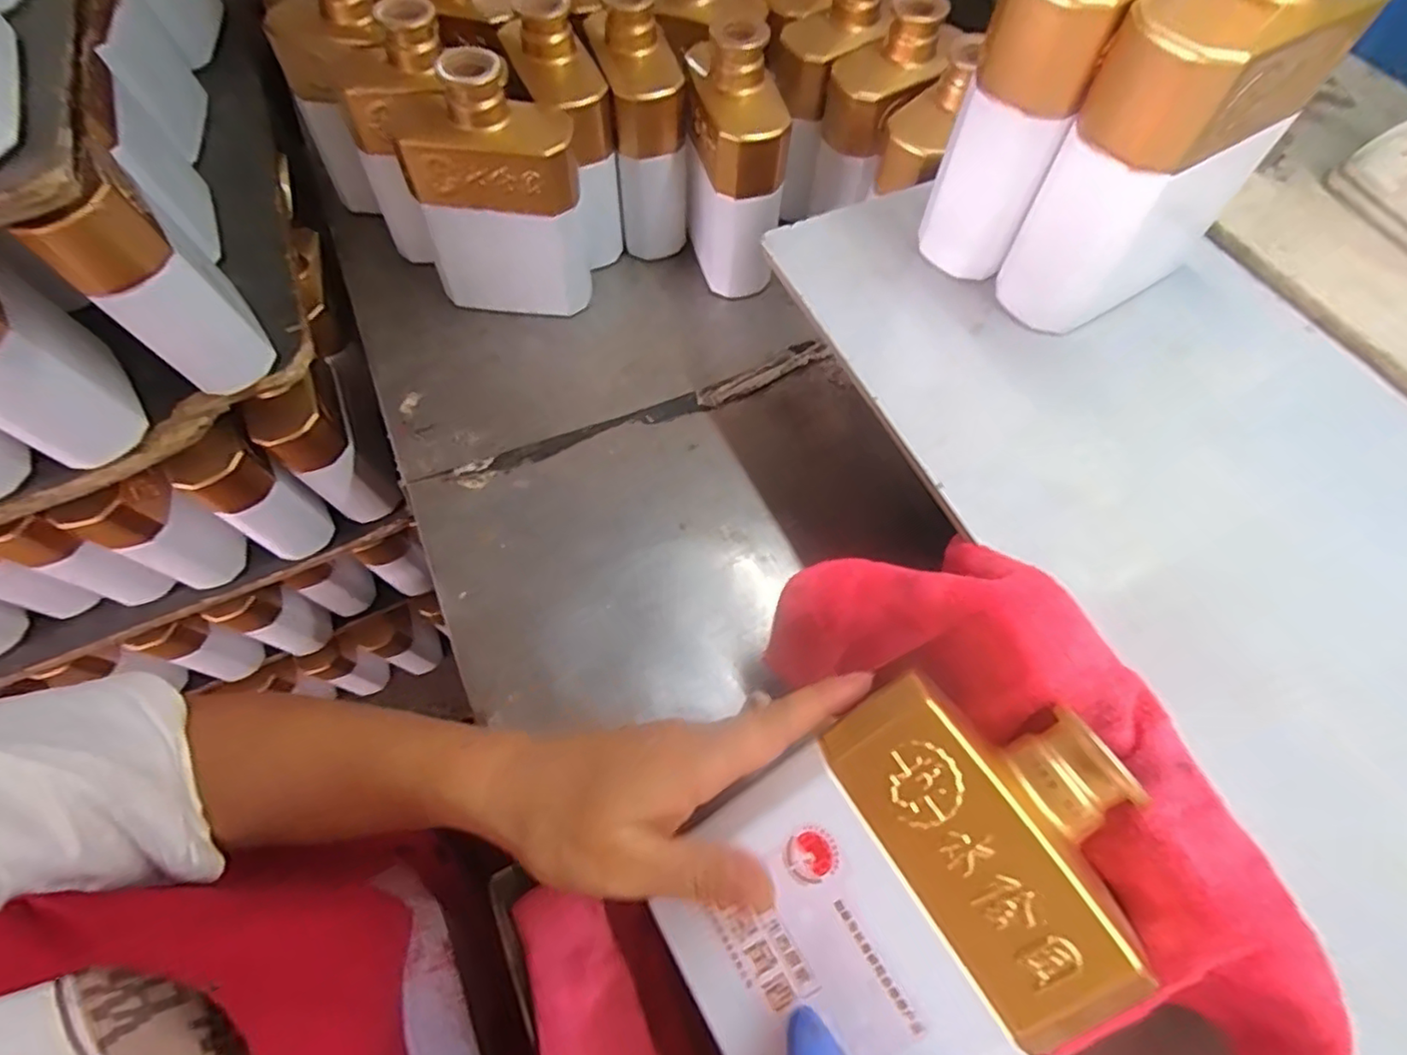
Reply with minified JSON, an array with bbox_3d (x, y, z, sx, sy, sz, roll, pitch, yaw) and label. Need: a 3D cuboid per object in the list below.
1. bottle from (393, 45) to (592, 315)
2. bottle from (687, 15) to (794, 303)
[{"bbox_3d":[-0.144,-0.231,0.451,0.126,0.163,0.058,5,61,1],"label":"bottle"},{"bbox_3d":[0.022,-0.266,0.472,0.063,0.173,0.097,-3,61,-4],"label":"bottle"}]

